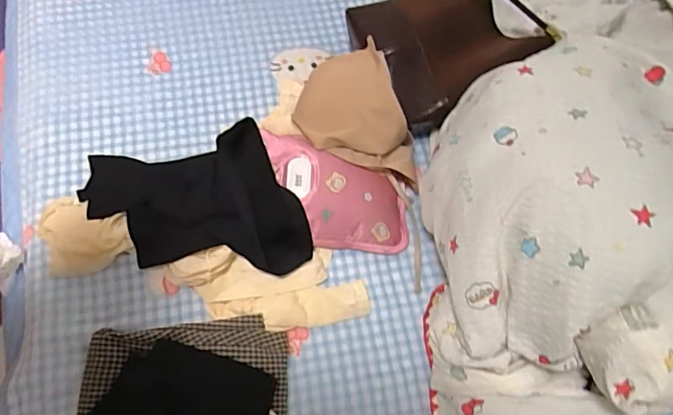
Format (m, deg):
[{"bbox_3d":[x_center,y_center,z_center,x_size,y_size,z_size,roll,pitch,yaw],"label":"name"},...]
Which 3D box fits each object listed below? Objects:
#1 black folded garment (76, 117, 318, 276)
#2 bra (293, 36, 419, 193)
[{"bbox_3d":[-0.198,0.002,0.694,0.286,0.077,0.223,-14,76,-2],"label":"black folded garment"},{"bbox_3d":[0.026,-0.122,0.745,0.146,0.074,0.209,-22,77,-4],"label":"bra"}]

